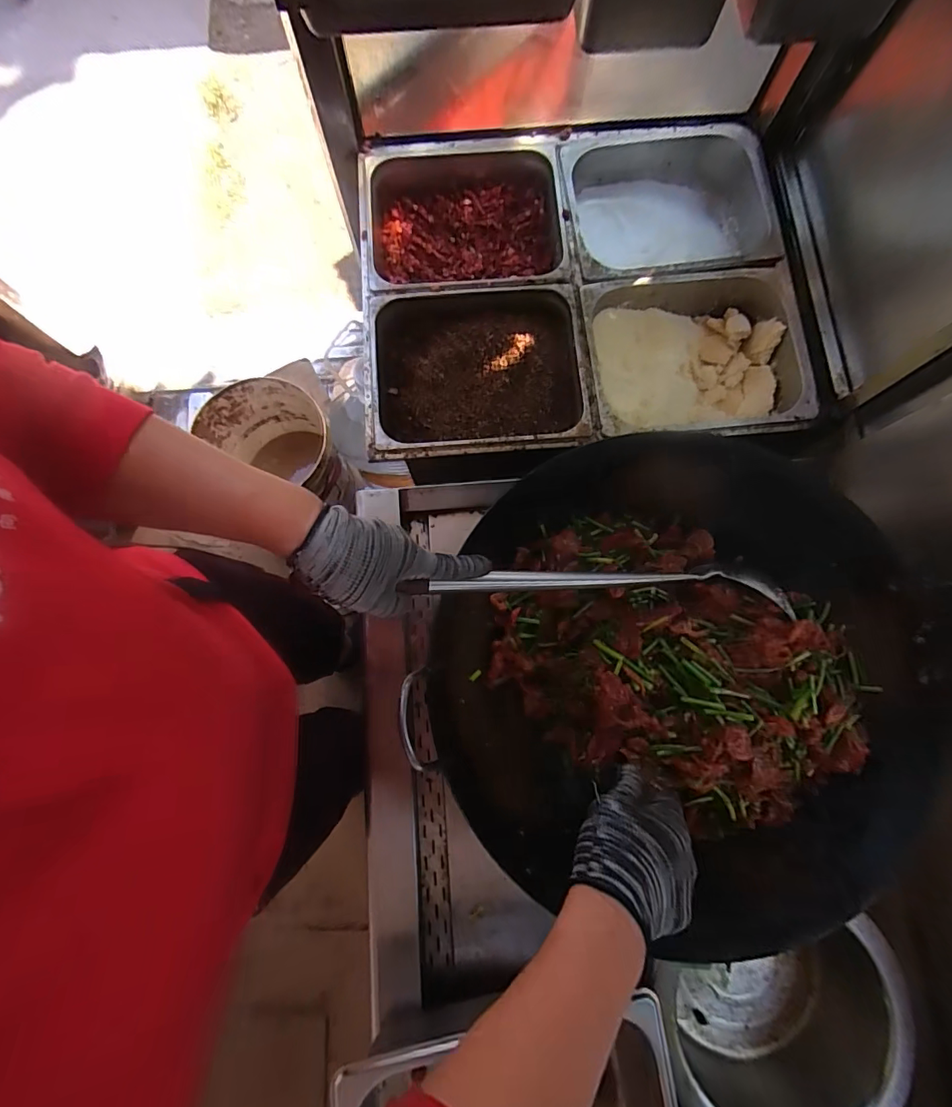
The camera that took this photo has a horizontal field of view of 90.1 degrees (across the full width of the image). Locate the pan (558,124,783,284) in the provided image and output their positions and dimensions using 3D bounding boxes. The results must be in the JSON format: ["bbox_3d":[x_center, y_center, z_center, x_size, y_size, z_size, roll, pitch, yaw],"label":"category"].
[{"bbox_3d":[0.327,-0.572,0.811,0.354,0.092,0.273,-7,80,-1],"label":"pan"}]

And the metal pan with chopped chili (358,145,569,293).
[{"bbox_3d":[-0.021,-0.535,0.815,0.328,0.118,0.269,-7,80,0],"label":"metal pan with chopped chili"}]

